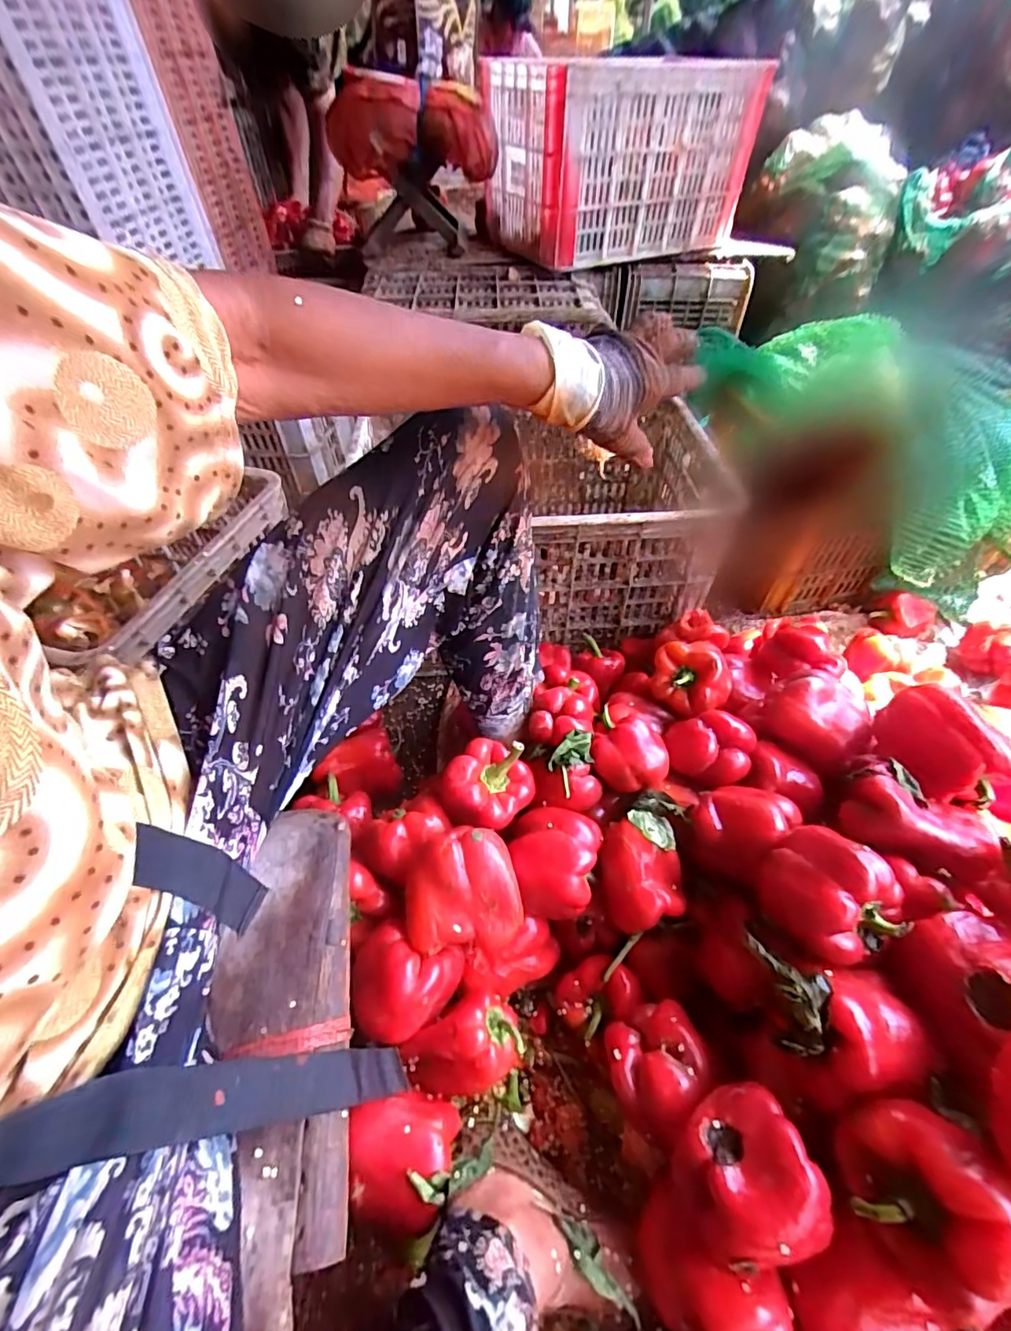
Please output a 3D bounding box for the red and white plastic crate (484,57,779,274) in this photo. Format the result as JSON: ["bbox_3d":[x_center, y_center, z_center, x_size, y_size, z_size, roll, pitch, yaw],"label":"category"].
[{"bbox_3d":[0.222,-1.044,1.092,0.489,0.282,0.295,-18,51,-13],"label":"red and white plastic crate"}]

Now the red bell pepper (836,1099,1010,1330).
[{"bbox_3d":[0.264,0.321,0.310,0.082,0.072,0.096,-27,54,-20],"label":"red bell pepper"}]

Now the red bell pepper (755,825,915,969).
[{"bbox_3d":[0.265,0.188,0.428,0.081,0.071,0.095,-28,54,-20],"label":"red bell pepper"}]

